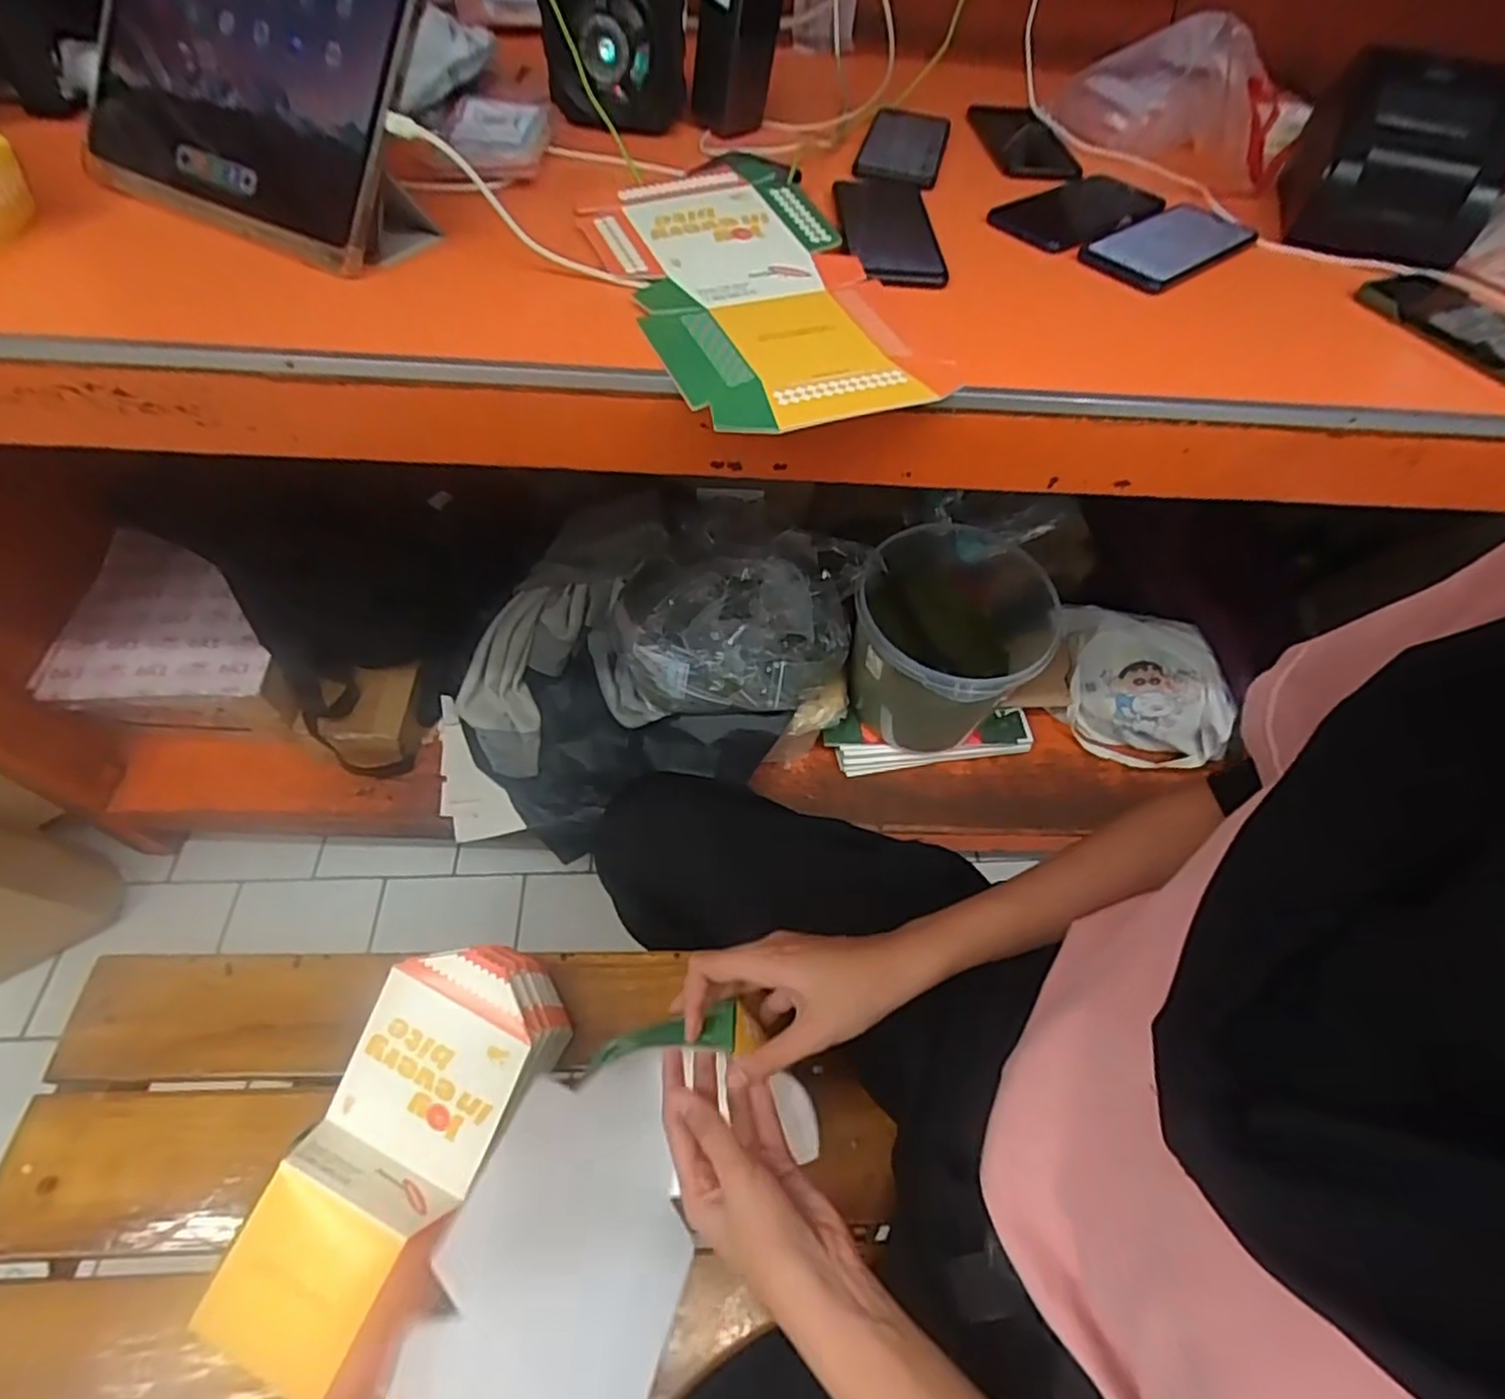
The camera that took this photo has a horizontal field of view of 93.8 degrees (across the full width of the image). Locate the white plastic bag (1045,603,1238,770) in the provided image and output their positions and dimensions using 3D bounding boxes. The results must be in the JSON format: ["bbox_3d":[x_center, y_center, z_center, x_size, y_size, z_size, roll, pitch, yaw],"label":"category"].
[{"bbox_3d":[0.578,-0.015,1.057,0.259,0.168,0.160,14,56,5],"label":"white plastic bag"}]

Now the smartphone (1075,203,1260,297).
[{"bbox_3d":[0.336,-0.371,0.573,0.155,0.015,0.080,-32,64,-23],"label":"smartphone"}]

